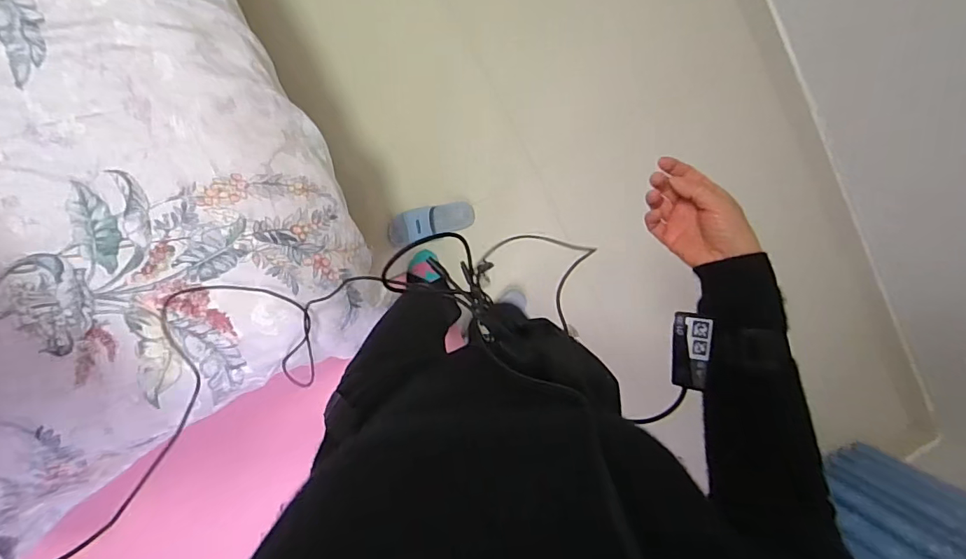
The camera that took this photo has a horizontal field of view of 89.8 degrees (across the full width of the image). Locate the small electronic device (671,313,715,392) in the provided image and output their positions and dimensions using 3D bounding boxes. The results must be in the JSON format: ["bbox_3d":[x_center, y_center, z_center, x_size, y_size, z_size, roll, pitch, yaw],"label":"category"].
[{"bbox_3d":[0.192,0.066,0.447,0.023,0.024,0.069,0,97,-7],"label":"small electronic device"}]

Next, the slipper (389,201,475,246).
[{"bbox_3d":[-0.141,-0.161,1.346,0.242,0.085,0.083,-16,99,-5],"label":"slipper"}]

